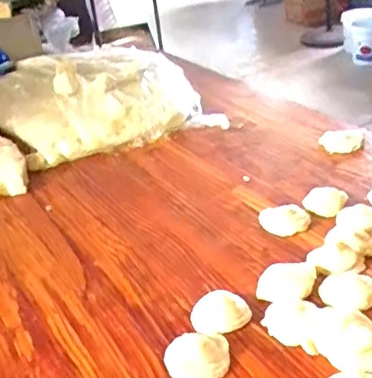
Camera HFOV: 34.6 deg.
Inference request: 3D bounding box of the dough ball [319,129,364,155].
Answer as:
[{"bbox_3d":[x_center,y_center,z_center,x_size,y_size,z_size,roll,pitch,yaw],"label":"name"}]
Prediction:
[{"bbox_3d":[0.358,-0.110,1.376,0.094,0.023,0.118,1,30,15],"label":"dough ball"}]

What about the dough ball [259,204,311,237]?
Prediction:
[{"bbox_3d":[0.180,0.057,1.098,0.093,0.033,0.060,1,30,15],"label":"dough ball"}]

